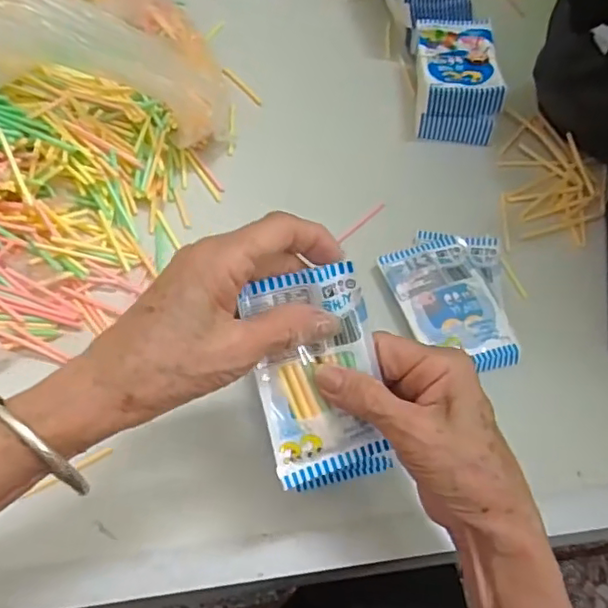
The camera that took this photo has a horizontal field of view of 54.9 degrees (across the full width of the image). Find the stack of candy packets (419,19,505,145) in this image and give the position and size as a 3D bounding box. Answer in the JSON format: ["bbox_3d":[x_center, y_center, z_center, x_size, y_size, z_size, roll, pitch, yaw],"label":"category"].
[{"bbox_3d":[0.138,-0.206,0.541,0.069,0.052,0.114,5,58,1],"label":"stack of candy packets"}]

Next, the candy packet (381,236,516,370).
[{"bbox_3d":[0.106,0.000,0.432,0.071,0.019,0.109,-11,59,-9],"label":"candy packet"}]

